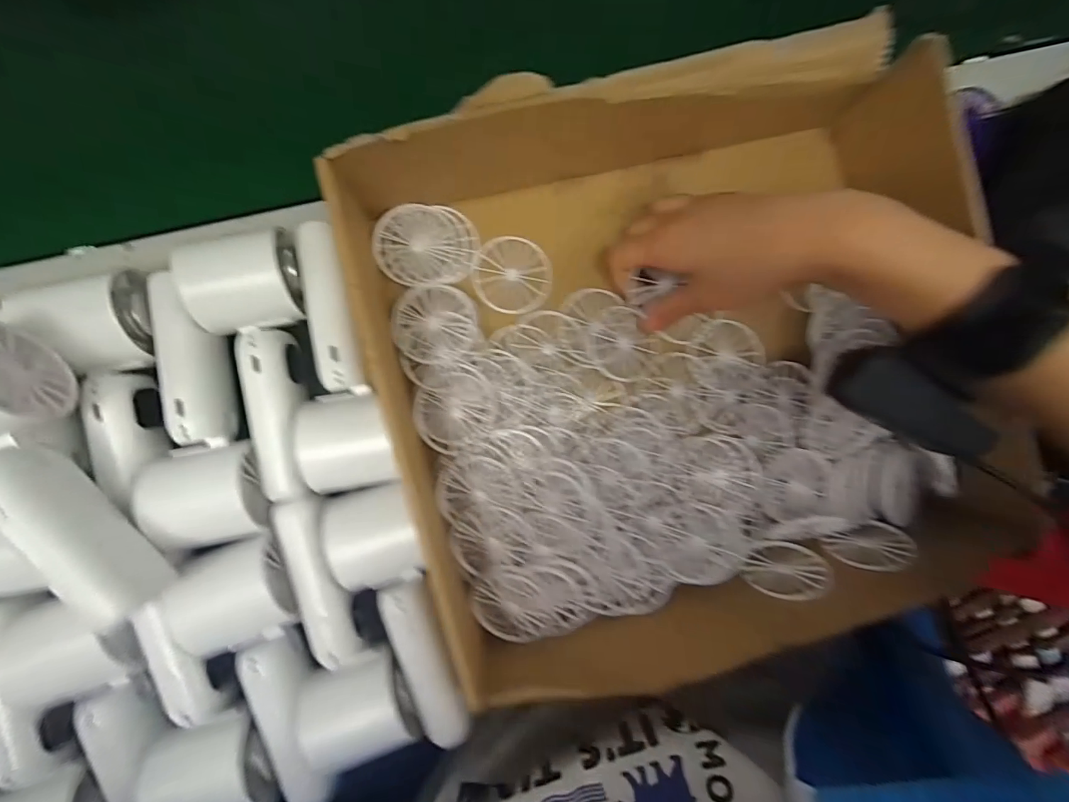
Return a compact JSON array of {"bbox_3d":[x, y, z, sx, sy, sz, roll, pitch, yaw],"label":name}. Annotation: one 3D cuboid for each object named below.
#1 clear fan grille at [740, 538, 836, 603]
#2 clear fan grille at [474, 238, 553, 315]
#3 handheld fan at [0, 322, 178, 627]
[{"bbox_3d":[0.165,0.110,0.295,0.048,0.049,0.004,-38,120,-45],"label":"clear fan grille"},{"bbox_3d":[-0.015,-0.084,0.304,0.051,0.004,0.049,0,91,-6],"label":"clear fan grille"},{"bbox_3d":[-0.242,0.043,0.219,0.058,0.053,0.152,-32,94,-5],"label":"handheld fan"}]

